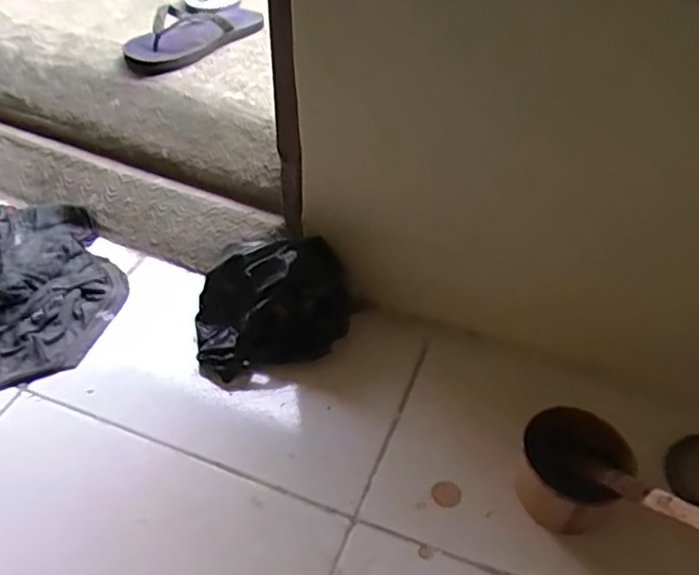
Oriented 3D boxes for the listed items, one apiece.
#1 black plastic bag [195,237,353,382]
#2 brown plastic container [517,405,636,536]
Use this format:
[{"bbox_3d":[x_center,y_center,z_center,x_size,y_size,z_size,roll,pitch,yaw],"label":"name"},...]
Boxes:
[{"bbox_3d":[-0.092,0.020,0.780,0.184,0.106,0.116,-11,46,-11],"label":"black plastic bag"},{"bbox_3d":[0.206,0.177,0.631,0.090,0.085,0.092,-35,55,-30],"label":"brown plastic container"}]

